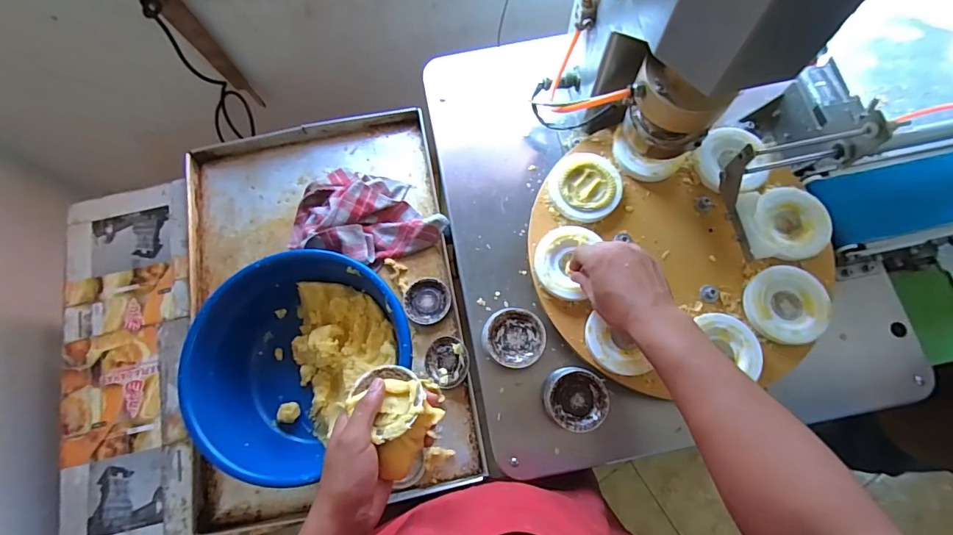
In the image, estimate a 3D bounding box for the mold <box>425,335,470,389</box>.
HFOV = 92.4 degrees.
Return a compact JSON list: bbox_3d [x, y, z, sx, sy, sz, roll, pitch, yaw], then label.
[{"bbox_3d":[-0.045,0.143,0.693,0.068,0.033,0.075,5,75,3],"label":"mold"}]

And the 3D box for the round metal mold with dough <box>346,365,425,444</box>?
[{"bbox_3d":[-0.089,0.134,0.462,0.074,0.027,0.068,38,58,19],"label":"round metal mold with dough"}]

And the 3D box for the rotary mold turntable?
[{"bbox_3d":[0.274,-0.018,0.614,0.396,0.037,0.364,3,75,3],"label":"rotary mold turntable"}]

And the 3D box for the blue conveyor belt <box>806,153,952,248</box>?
[{"bbox_3d":[0.703,-0.120,0.631,0.462,0.056,0.104,-11,74,-1],"label":"blue conveyor belt"}]

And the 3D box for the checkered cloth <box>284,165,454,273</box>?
[{"bbox_3d":[-0.178,-0.082,0.750,0.253,0.053,0.162,14,75,6],"label":"checkered cloth"}]

